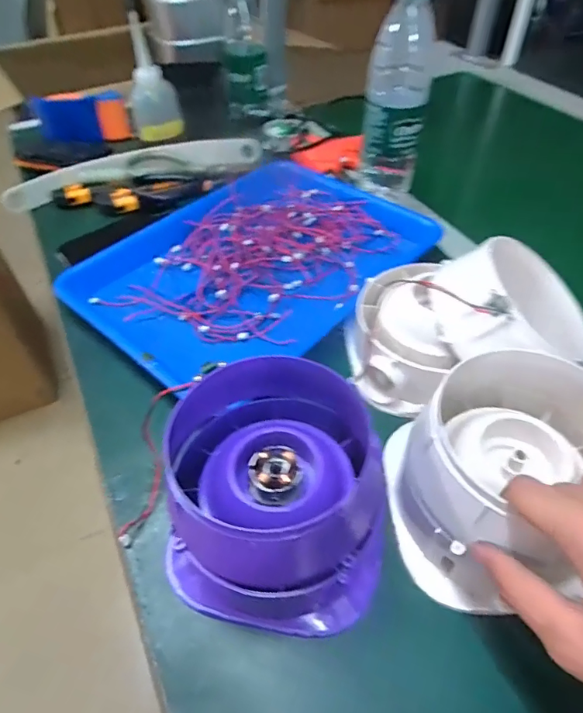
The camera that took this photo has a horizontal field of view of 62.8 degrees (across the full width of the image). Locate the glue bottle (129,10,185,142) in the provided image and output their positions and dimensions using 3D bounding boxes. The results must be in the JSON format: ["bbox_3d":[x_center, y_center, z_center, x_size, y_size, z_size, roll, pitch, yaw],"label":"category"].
[{"bbox_3d":[-0.173,-0.338,0.598,0.062,0.115,0.042,-32,54,-25],"label":"glue bottle"}]

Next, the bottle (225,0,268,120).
[{"bbox_3d":[-0.069,-0.452,0.702,0.061,0.170,0.068,-3,47,-1],"label":"bottle"}]

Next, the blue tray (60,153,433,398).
[{"bbox_3d":[-0.038,-0.103,0.499,0.343,0.028,0.231,-36,59,-26],"label":"blue tray"}]

